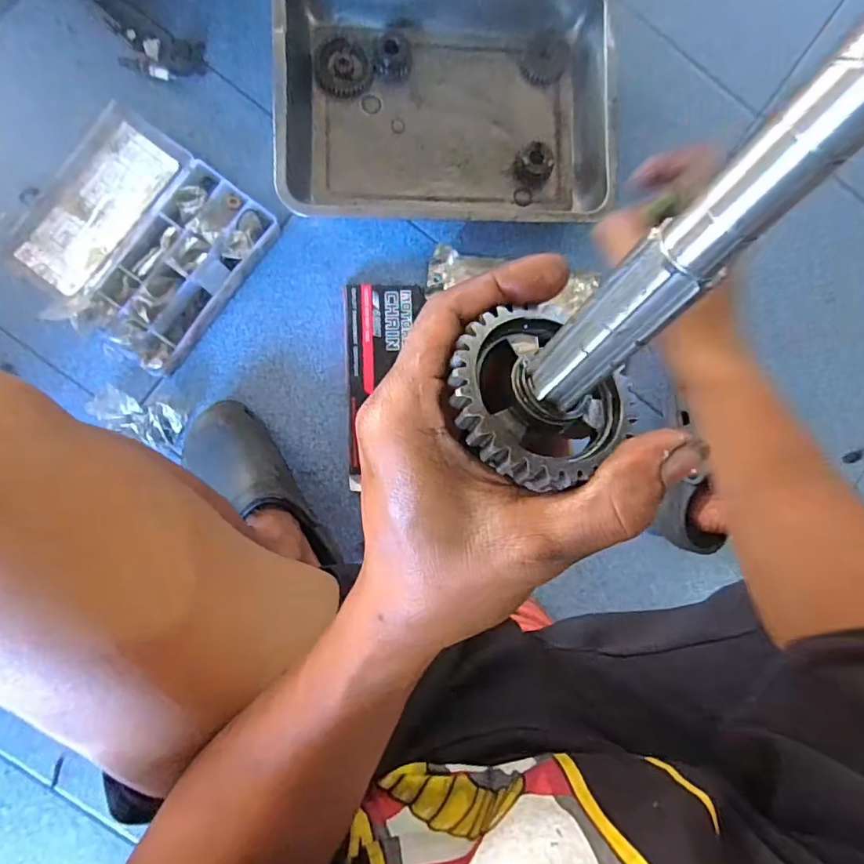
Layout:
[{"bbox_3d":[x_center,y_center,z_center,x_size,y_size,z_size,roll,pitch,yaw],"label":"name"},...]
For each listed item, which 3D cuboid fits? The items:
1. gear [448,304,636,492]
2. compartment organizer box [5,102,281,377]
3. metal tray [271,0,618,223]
[{"bbox_3d":[0.033,-0.011,0.174,0.057,0.015,0.057,7,66,-16],"label":"gear"},{"bbox_3d":[-0.340,-0.223,0.626,0.233,0.045,0.228,35,88,-4],"label":"compartment organizer box"},{"bbox_3d":[0.022,-0.399,0.648,0.406,0.066,0.284,-4,90,-4],"label":"metal tray"}]

